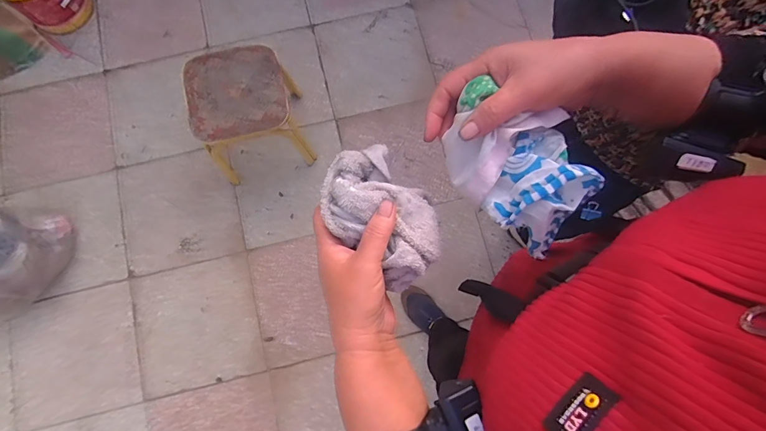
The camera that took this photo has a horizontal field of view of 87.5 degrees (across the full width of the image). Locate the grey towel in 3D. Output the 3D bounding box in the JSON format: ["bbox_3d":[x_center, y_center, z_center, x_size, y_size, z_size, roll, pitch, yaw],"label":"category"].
[{"bbox_3d":[-0.001,-0.004,0.337,0.117,0.045,0.079,42,80,8],"label":"grey towel"}]

